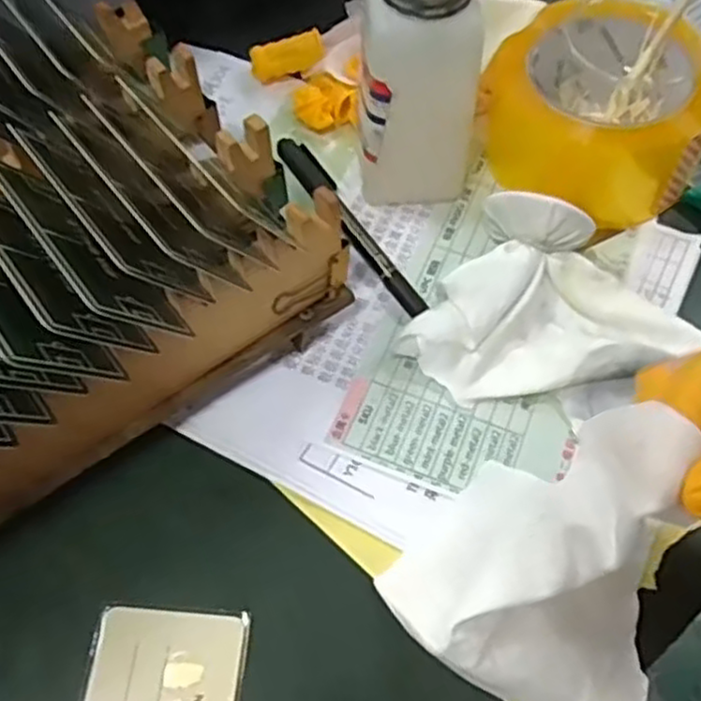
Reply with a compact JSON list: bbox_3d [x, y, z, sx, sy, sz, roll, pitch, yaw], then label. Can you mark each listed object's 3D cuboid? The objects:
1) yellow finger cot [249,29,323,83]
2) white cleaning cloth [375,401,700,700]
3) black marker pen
[{"bbox_3d":[-0.037,-0.171,0.431,0.042,0.016,0.014,-19,62,4],"label":"yellow finger cot"},{"bbox_3d":[0.072,0.073,0.246,0.092,0.093,0.086,39,67,19],"label":"white cleaning cloth"},{"bbox_3d":[0.000,-0.066,0.377,0.016,0.010,0.128,-28,65,-15],"label":"black marker pen"}]

